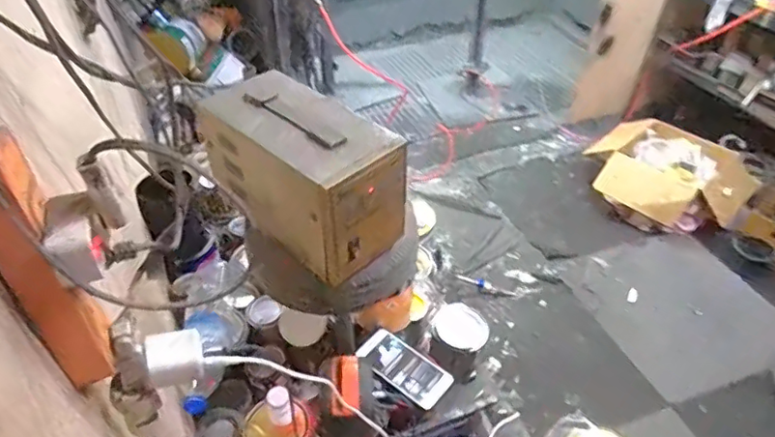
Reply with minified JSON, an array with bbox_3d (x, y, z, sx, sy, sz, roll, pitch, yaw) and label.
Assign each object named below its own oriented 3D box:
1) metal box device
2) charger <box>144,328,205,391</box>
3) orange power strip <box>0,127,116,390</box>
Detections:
[{"bbox_3d":[-0.104,-0.060,0.717,0.235,0.165,0.125,33,51,32],"label":"metal box device"},{"bbox_3d":[-0.176,0.117,0.473,0.041,0.030,0.036,-14,43,-15],"label":"charger"},{"bbox_3d":[-0.221,0.031,0.362,0.040,0.203,0.054,-29,49,-29],"label":"orange power strip"}]

